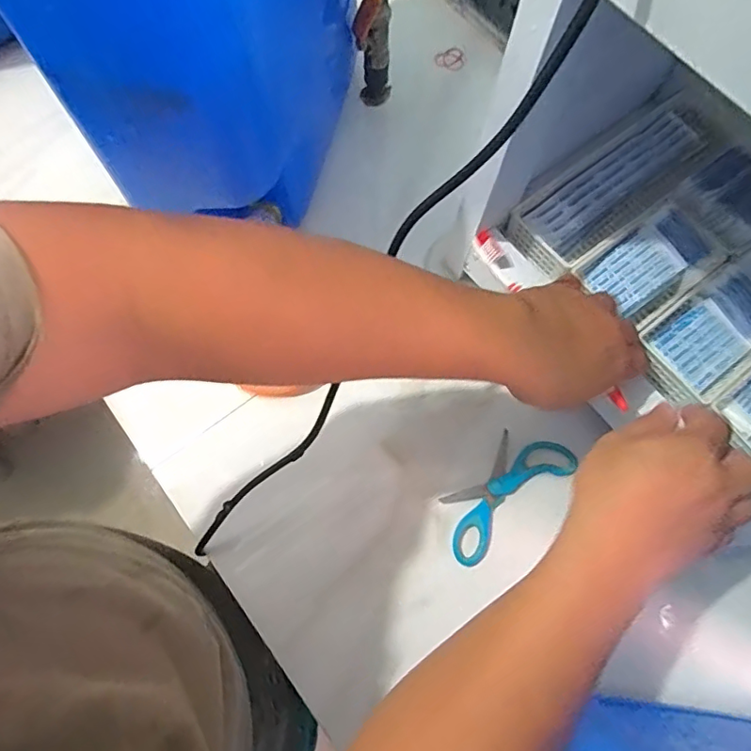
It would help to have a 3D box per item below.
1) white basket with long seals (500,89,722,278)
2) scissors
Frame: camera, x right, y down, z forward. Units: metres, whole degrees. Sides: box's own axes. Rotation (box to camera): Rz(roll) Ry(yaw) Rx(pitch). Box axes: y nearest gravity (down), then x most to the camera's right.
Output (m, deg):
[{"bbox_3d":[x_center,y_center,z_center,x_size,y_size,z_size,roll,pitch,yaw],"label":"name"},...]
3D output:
[{"bbox_3d":[0.228,-0.178,0.495,0.227,0.033,0.076,-36,77,-12],"label":"white basket with long seals"},{"bbox_3d":[0.113,0.101,0.486,0.139,0.009,0.066,-39,77,-12],"label":"scissors"}]

